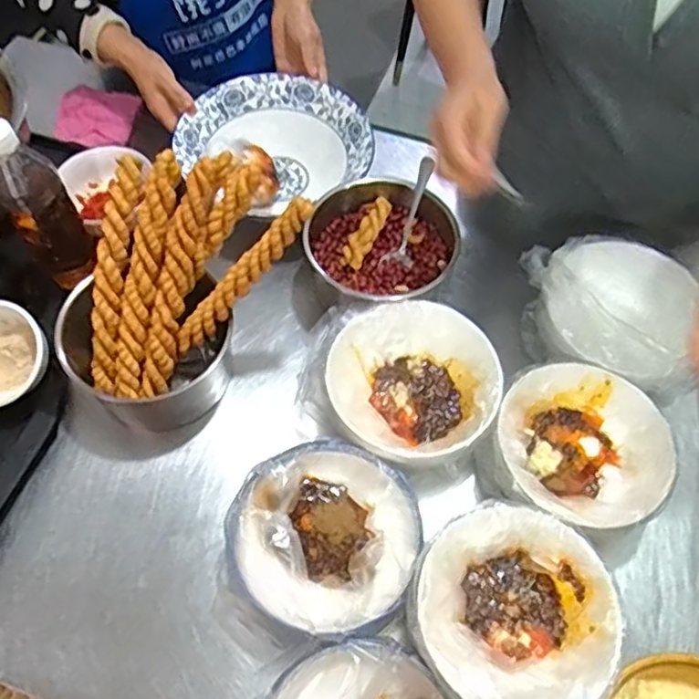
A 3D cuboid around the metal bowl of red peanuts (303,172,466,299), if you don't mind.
[{"bbox_3d":[0.037,-0.123,0.758,0.172,0.071,0.169,2,60,-1],"label":"metal bowl of red peanuts"}]

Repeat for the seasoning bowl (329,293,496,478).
[{"bbox_3d":[0.064,0.039,0.673,0.166,0.066,0.172,1,60,-2],"label":"seasoning bowl"}]

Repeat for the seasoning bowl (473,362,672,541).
[{"bbox_3d":[0.225,0.106,0.651,0.171,0.084,0.161,1,60,-2],"label":"seasoning bowl"}]

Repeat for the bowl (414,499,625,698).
[{"bbox_3d":[0.144,0.238,0.567,0.162,0.096,0.165,1,60,-2],"label":"bowl"}]

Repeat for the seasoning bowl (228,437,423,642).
[{"bbox_3d":[-0.020,0.177,0.606,0.167,0.072,0.169,1,60,-2],"label":"seasoning bowl"}]

